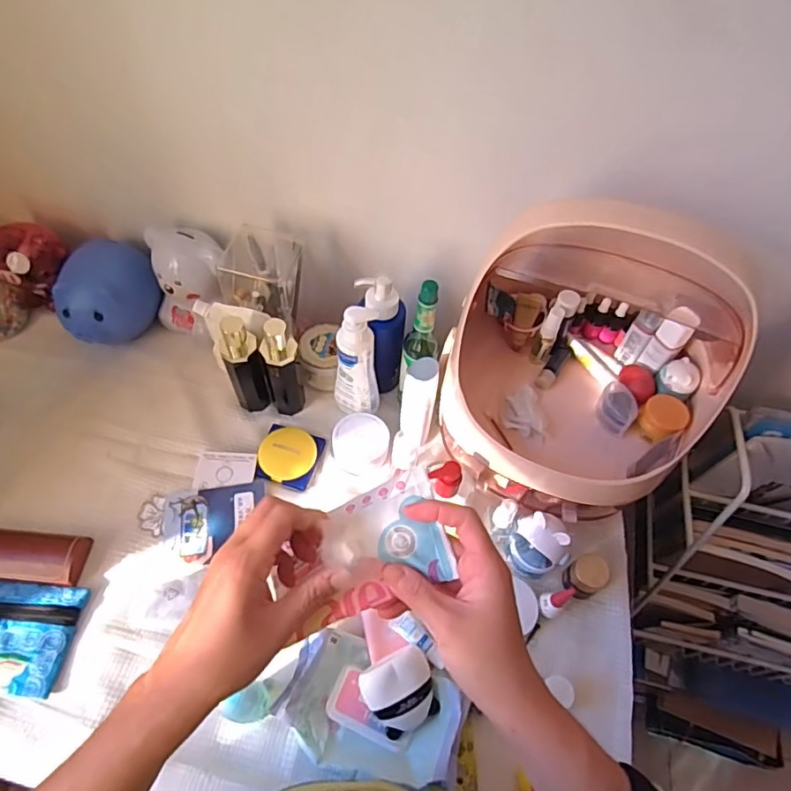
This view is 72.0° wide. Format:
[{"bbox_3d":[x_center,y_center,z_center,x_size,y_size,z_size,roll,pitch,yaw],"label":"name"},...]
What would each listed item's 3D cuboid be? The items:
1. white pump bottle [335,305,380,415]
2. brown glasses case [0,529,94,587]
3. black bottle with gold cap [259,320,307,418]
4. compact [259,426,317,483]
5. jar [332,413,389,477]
[{"bbox_3d":[-0.050,-0.039,0.717,0.060,0.179,0.040,0,57,-4],"label":"white pump bottle"},{"bbox_3d":[-0.458,0.192,0.651,0.157,0.033,0.059,4,57,-2],"label":"brown glasses case"},{"bbox_3d":[-0.153,-0.042,0.741,0.046,0.168,0.049,2,57,-3],"label":"black bottle with gold cap"},{"bbox_3d":[-0.150,0.079,0.751,0.071,0.023,0.076,2,57,-3],"label":"compact"},{"bbox_3d":[-0.047,0.069,0.760,0.076,0.046,0.077,2,57,-3],"label":"jar"}]

